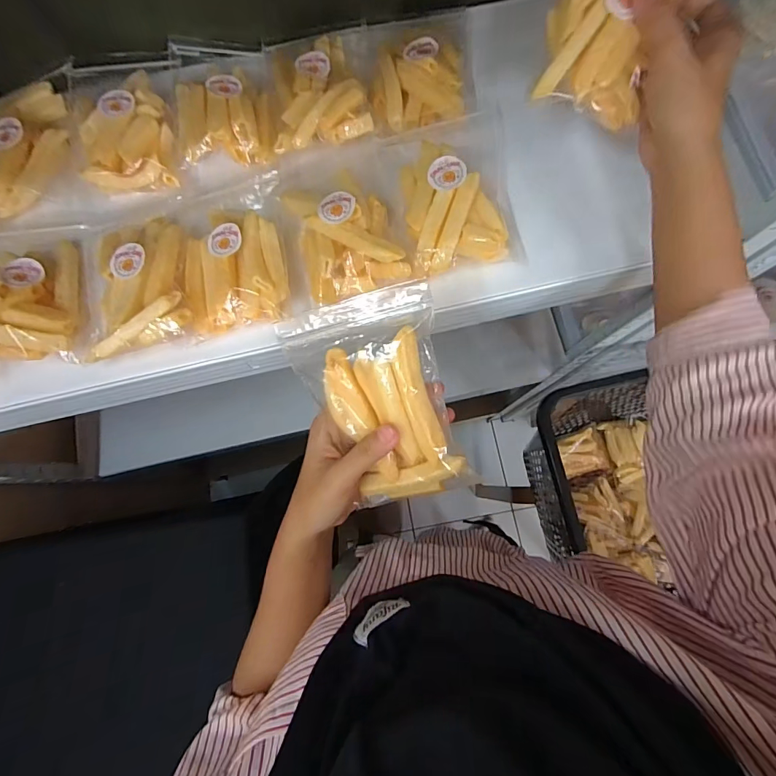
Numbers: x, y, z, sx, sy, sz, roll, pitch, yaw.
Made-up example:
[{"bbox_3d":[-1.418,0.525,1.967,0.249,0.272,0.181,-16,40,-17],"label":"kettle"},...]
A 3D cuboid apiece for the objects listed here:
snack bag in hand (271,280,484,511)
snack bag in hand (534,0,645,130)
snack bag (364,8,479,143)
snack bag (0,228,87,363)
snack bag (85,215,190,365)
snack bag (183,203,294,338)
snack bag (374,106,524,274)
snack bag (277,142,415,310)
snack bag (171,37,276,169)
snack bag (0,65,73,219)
[{"bbox_3d":[-0.005,0.011,0.258,0.090,0.018,0.131,-14,101,15],"label":"snack bag in hand"},{"bbox_3d":[0.144,-0.256,0.267,0.078,0.023,0.145,0,103,1],"label":"snack bag in hand"},{"bbox_3d":[0.030,-0.287,0.366,0.096,0.032,0.136,-7,77,0],"label":"snack bag"},{"bbox_3d":[-0.287,-0.075,0.324,0.077,0.039,0.130,-16,77,-2],"label":"snack bag"},{"bbox_3d":[-0.200,-0.086,0.330,0.083,0.036,0.121,-14,77,-2],"label":"snack bag"},{"bbox_3d":[-0.123,-0.109,0.338,0.081,0.037,0.130,-12,77,-1],"label":"snack bag"},{"bbox_3d":[0.053,-0.162,0.337,0.103,0.039,0.139,-8,77,-1],"label":"snack bag"},{"bbox_3d":[-0.035,-0.138,0.333,0.088,0.037,0.143,-15,77,-2],"label":"snack bag"},{"bbox_3d":[-0.145,-0.254,0.363,0.082,0.029,0.149,-11,77,-1],"label":"snack bag"},{"bbox_3d":[-0.317,-0.212,0.355,0.087,0.026,0.120,-10,77,-1],"label":"snack bag"}]

